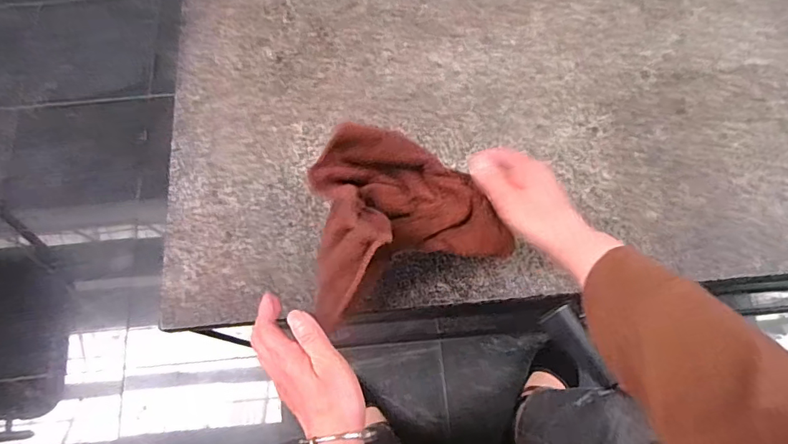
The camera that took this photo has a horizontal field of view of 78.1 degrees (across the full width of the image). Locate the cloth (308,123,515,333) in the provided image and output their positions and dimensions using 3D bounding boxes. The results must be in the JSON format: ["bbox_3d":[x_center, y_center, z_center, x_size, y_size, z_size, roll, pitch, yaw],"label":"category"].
[{"bbox_3d":[-0.010,-0.009,0.442,0.179,0.030,0.152,-24,90,2],"label":"cloth"}]

